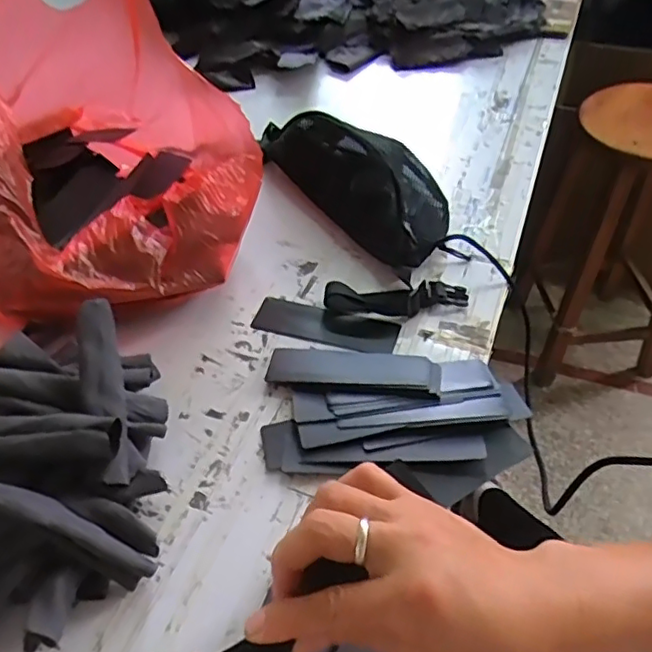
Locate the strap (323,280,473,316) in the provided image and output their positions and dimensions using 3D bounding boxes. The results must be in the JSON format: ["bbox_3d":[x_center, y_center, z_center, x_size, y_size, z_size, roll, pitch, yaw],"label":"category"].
[{"bbox_3d":[0.073,-0.030,0.622,0.147,0.026,0.042,-6,49,-1],"label":"strap"}]

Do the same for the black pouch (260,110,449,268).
[{"bbox_3d":[0.037,-0.196,0.732,0.132,0.084,0.314,-30,53,-21],"label":"black pouch"}]

